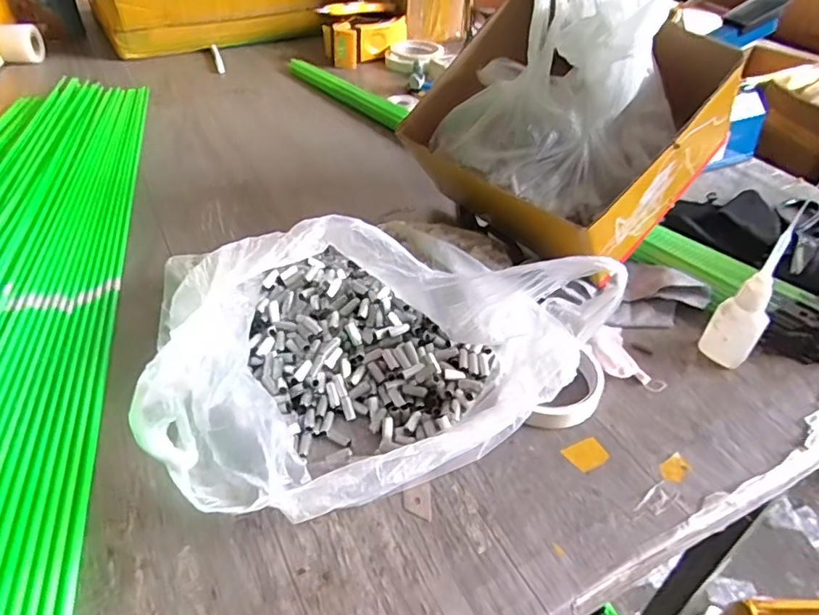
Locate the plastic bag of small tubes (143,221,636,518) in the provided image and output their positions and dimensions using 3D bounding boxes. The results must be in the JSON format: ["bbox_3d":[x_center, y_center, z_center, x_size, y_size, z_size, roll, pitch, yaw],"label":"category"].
[{"bbox_3d":[-0.044,0.014,0.422,0.277,0.128,0.227,-21,47,-24],"label":"plastic bag of small tubes"}]

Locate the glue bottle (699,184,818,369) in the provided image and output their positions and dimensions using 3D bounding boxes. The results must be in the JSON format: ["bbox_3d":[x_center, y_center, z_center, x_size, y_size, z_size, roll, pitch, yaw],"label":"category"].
[{"bbox_3d":[0.271,-0.016,0.449,0.036,0.162,0.023,31,49,28],"label":"glue bottle"}]

